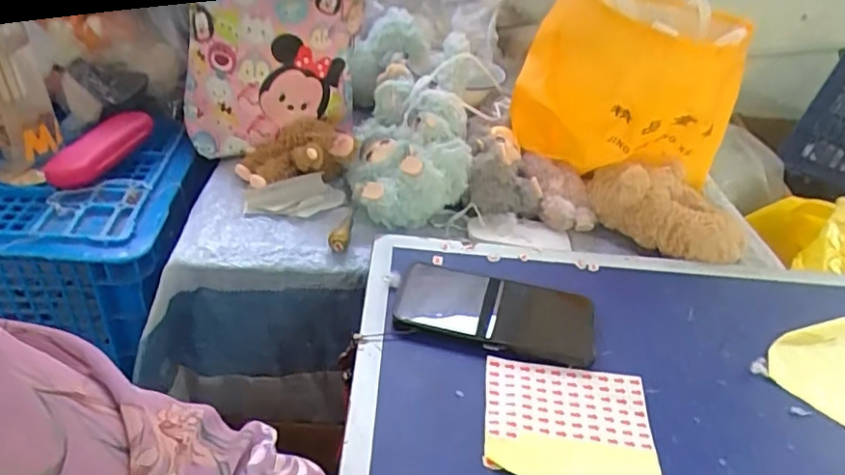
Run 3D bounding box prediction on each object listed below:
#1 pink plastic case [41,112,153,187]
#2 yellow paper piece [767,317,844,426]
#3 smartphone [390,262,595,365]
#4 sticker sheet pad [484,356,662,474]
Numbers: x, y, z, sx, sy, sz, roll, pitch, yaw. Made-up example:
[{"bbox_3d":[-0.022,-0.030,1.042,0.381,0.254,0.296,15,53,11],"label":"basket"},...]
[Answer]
[{"bbox_3d":[-0.347,-0.100,0.638,0.035,0.046,0.133,21,38,21],"label":"pink plastic case"},{"bbox_3d":[0.349,0.109,0.486,0.112,0.016,0.089,-27,46,-36],"label":"yellow paper piece"},{"bbox_3d":[0.063,0.066,0.501,0.171,0.019,0.081,10,36,8],"label":"smartphone"},{"bbox_3d":[0.107,0.135,0.422,0.121,0.015,0.097,6,36,2],"label":"sticker sheet pad"}]

